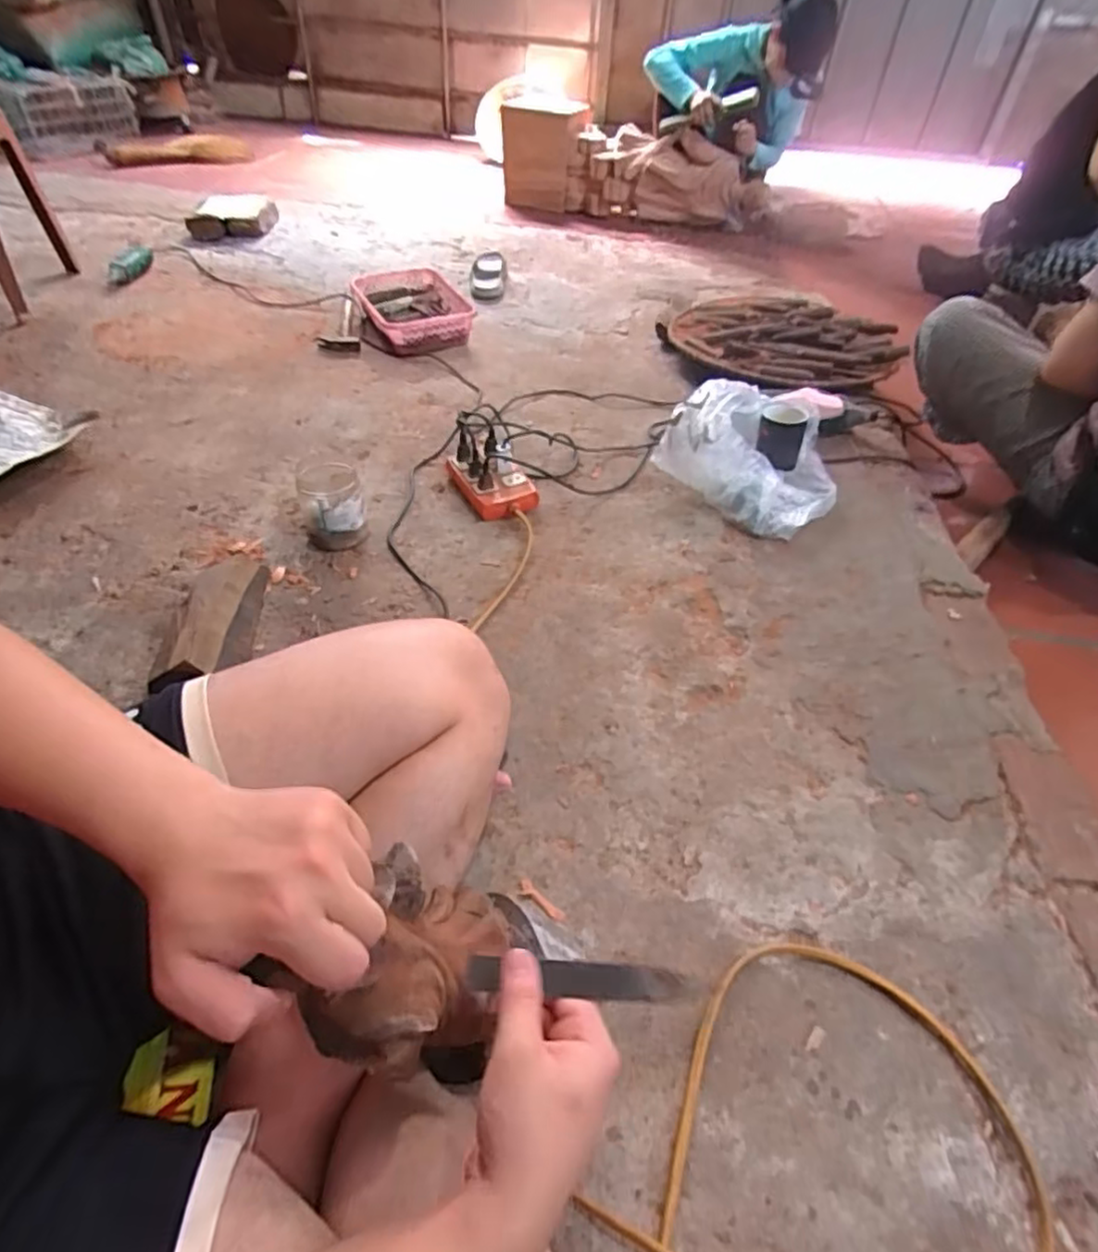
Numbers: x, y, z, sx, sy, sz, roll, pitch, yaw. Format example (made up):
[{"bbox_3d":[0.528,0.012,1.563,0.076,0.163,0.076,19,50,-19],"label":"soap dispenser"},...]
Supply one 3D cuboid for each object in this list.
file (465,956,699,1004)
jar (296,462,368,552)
[{"bbox_3d":[0.017,0.206,0.380,0.132,0.005,0.019,-1,47,9],"label":"file"},{"bbox_3d":[-0.335,-0.188,1.008,0.092,0.107,0.102,-14,50,-16],"label":"jar"}]

